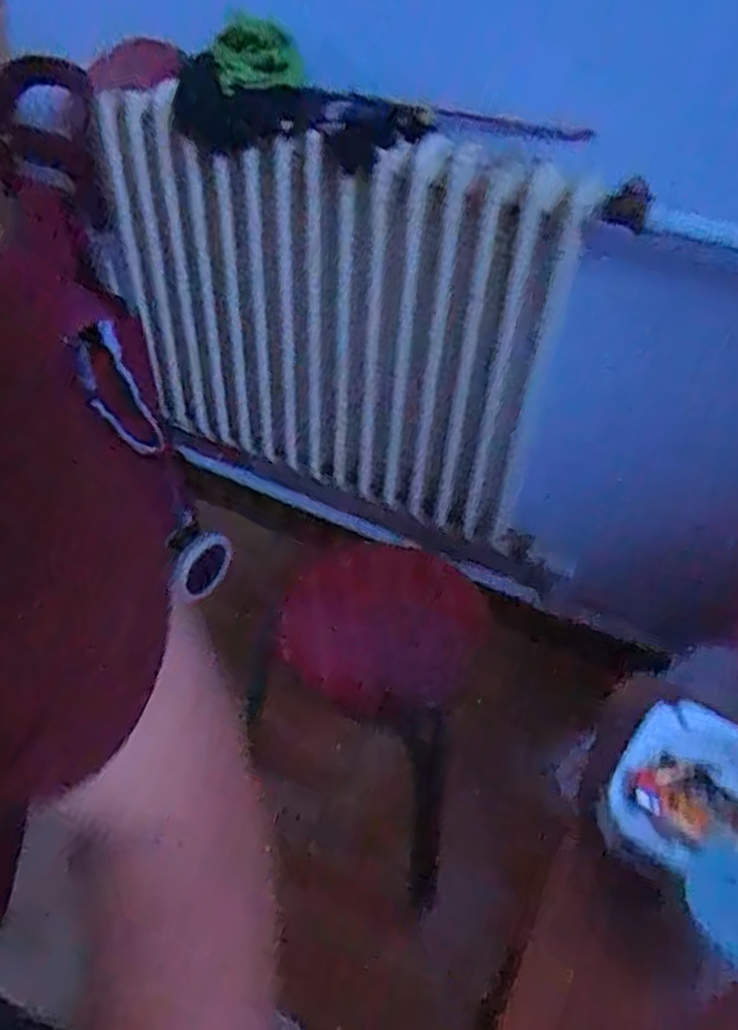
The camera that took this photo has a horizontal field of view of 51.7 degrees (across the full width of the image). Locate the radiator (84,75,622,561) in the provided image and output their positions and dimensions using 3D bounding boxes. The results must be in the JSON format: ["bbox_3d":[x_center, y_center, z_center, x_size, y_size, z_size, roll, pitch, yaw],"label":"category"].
[{"bbox_3d":[-0.071,-0.287,1.215,0.732,0.608,0.102,19,46,16],"label":"radiator"}]

